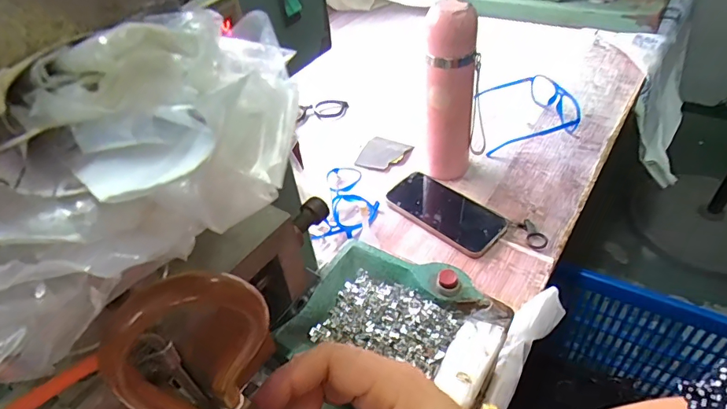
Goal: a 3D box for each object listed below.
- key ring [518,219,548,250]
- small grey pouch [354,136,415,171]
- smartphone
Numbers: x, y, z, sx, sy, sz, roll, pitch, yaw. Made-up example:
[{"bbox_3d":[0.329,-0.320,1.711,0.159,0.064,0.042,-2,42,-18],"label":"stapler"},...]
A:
[{"bbox_3d":[0.217,0.038,0.569,0.026,0.006,0.047,-11,44,-2],"label":"key ring"},{"bbox_3d":[0.034,-0.082,0.718,0.068,0.016,0.083,16,50,24],"label":"small grey pouch"},{"bbox_3d":[0.112,0.008,0.605,0.084,0.013,0.158,-38,51,-26],"label":"smartphone"}]

